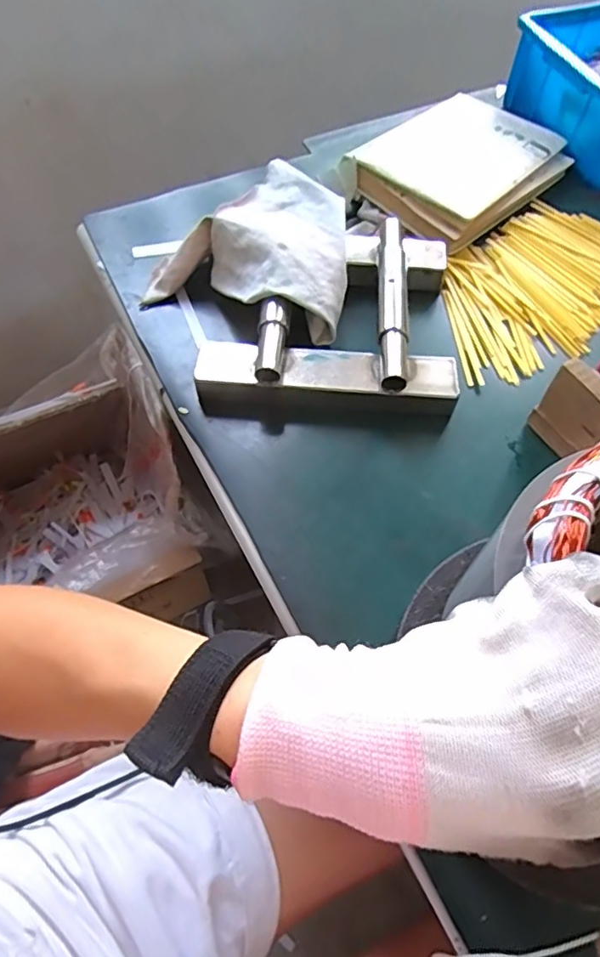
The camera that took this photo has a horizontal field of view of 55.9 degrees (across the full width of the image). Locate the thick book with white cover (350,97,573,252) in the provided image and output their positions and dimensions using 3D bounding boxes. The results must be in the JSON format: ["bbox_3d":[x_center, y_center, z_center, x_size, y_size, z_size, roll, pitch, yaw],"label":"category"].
[{"bbox_3d":[0.164,-0.316,0.566,0.219,0.038,0.144,-40,67,-22],"label":"thick book with white cover"}]

